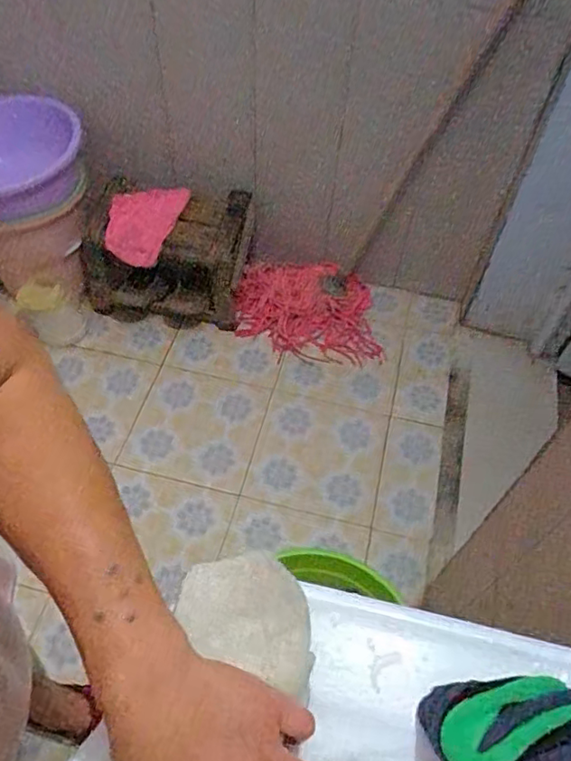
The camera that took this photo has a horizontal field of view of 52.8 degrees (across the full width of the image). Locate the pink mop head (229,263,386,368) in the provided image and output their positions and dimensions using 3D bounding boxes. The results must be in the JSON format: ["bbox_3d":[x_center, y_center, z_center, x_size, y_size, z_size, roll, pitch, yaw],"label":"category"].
[{"bbox_3d":[0.052,-0.182,1.549,0.363,0.101,0.300,-6,55,-7],"label":"pink mop head"}]

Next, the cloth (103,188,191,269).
[{"bbox_3d":[-0.357,-0.395,1.418,0.154,0.222,0.037,31,20,-2],"label":"cloth"}]

